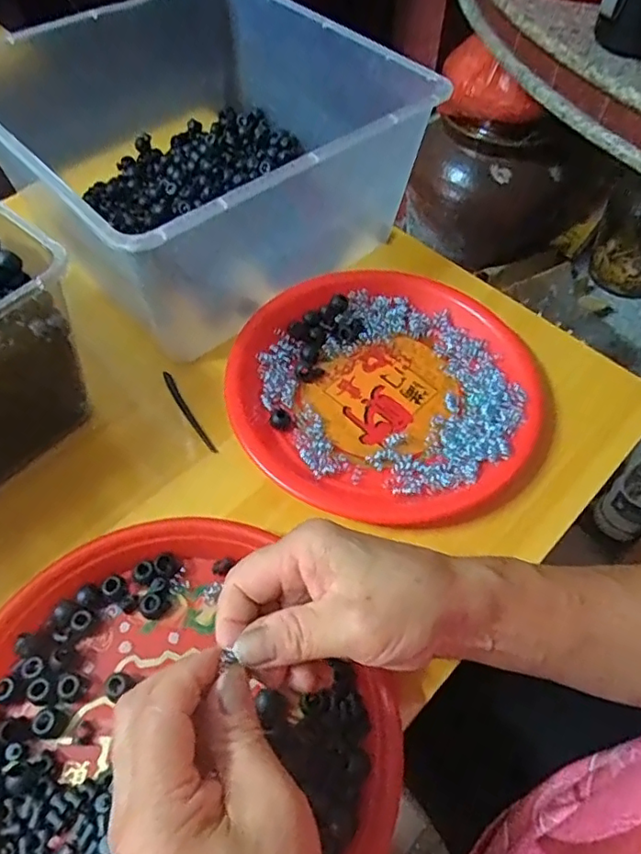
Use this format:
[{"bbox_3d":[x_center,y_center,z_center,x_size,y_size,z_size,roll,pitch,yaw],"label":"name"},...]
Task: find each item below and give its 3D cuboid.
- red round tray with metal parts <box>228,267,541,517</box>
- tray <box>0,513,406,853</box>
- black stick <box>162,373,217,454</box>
[{"bbox_3d":[0.047,-0.033,0.443,0.222,0.028,0.209,-1,56,2],"label":"red round tray with metal parts"},{"bbox_3d":[-0.085,0.168,0.308,0.222,0.031,0.228,0,56,-1],"label":"tray"},{"bbox_3d":[-0.101,-0.012,0.444,0.008,0.008,0.084,-28,60,-16],"label":"black stick"}]

